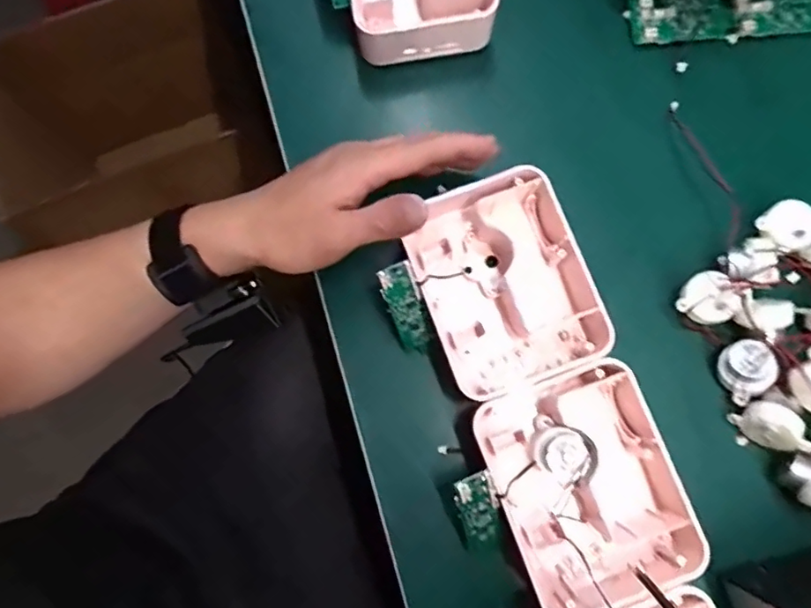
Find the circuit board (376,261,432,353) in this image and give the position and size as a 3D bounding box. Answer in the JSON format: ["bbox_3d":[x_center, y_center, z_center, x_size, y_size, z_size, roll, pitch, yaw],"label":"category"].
[{"bbox_3d":[0.001,0.004,0.348,0.021,0.007,0.064,-21,121,-5],"label":"circuit board"}]

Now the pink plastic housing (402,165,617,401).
[{"bbox_3d":[0.064,-0.013,0.354,0.104,0.045,0.128,-24,80,-6],"label":"pink plastic housing"}]

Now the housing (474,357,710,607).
[{"bbox_3d":[0.112,0.116,0.331,0.100,0.046,0.147,-19,79,-5],"label":"housing"}]

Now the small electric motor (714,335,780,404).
[{"bbox_3d":[0.216,0.040,0.349,0.038,0.023,0.028,-50,38,24],"label":"small electric motor"}]

